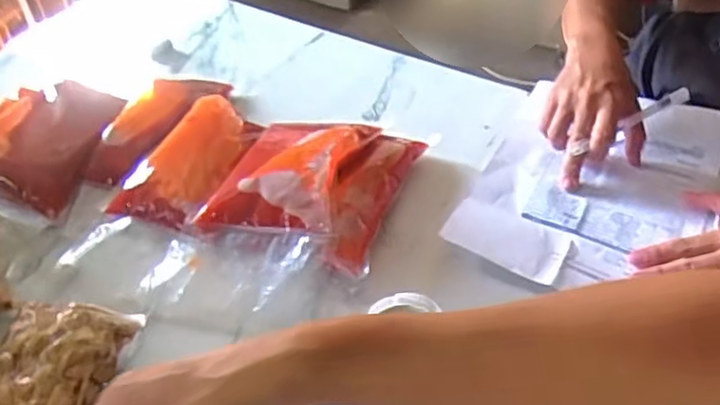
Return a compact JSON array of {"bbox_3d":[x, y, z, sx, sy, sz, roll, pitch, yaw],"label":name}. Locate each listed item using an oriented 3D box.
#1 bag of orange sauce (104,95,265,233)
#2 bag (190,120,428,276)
[{"bbox_3d":[-0.177,-0.047,0.683,0.104,0.048,0.170,15,48,17],"label":"bag of orange sauce"},{"bbox_3d":[-0.049,-0.025,0.647,0.171,0.061,0.180,13,47,15],"label":"bag"}]

